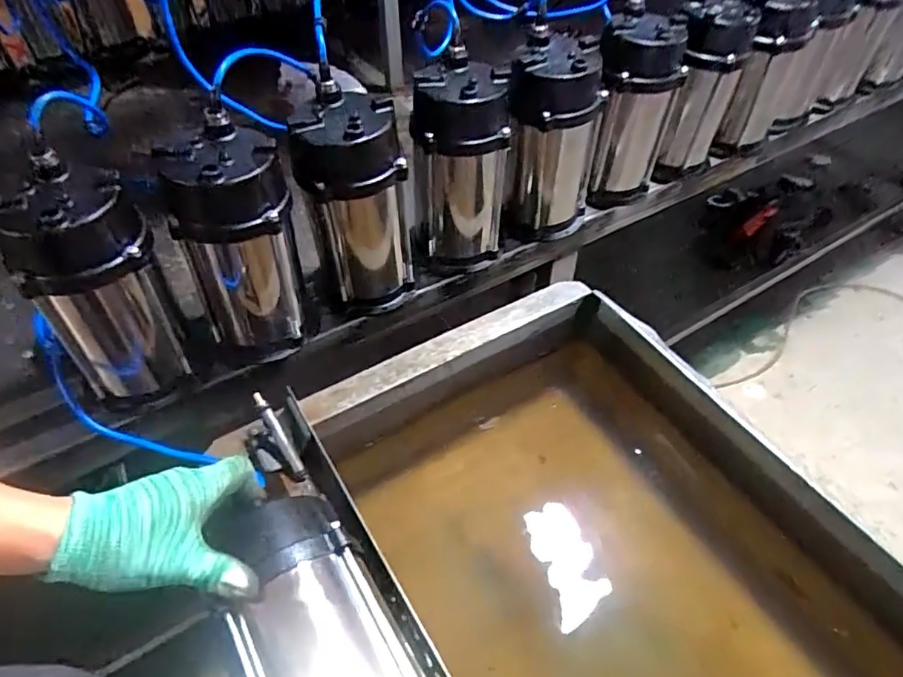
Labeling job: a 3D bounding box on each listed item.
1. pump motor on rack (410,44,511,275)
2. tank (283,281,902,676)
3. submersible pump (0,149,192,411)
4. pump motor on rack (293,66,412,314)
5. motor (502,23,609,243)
[{"bbox_3d":[0.012,-0.224,0.773,0.115,0.252,0.117,3,48,2],"label":"pump motor on rack"},{"bbox_3d":[0.175,0.312,0.594,0.566,0.248,0.775,-23,52,-20],"label":"tank"},{"bbox_3d":[-0.358,-0.044,0.608,0.123,0.248,0.095,-29,54,-24],"label":"submersible pump"},{"bbox_3d":[-0.117,-0.153,0.710,0.122,0.256,0.099,-10,49,-9],"label":"pump motor on rack"},{"bbox_3d":[0.135,-0.258,0.803,0.113,0.255,0.134,14,50,12],"label":"motor"}]

